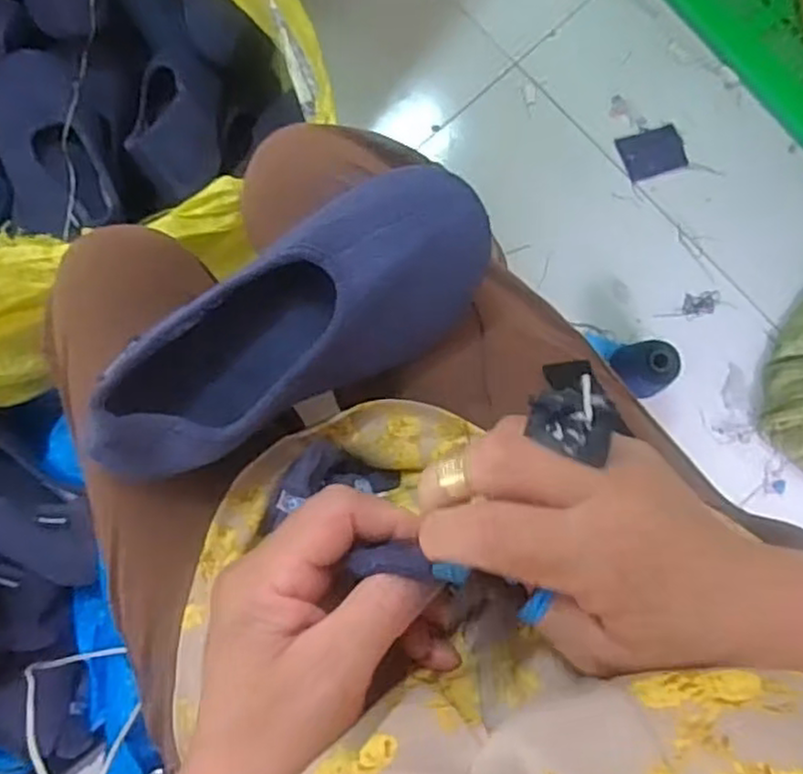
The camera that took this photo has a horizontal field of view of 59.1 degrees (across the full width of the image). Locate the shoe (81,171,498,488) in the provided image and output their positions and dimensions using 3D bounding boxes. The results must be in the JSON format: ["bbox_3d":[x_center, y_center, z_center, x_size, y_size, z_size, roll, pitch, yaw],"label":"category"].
[{"bbox_3d":[-0.062,-0.032,0.387,0.234,0.048,0.086,-31,85,0],"label":"shoe"}]

